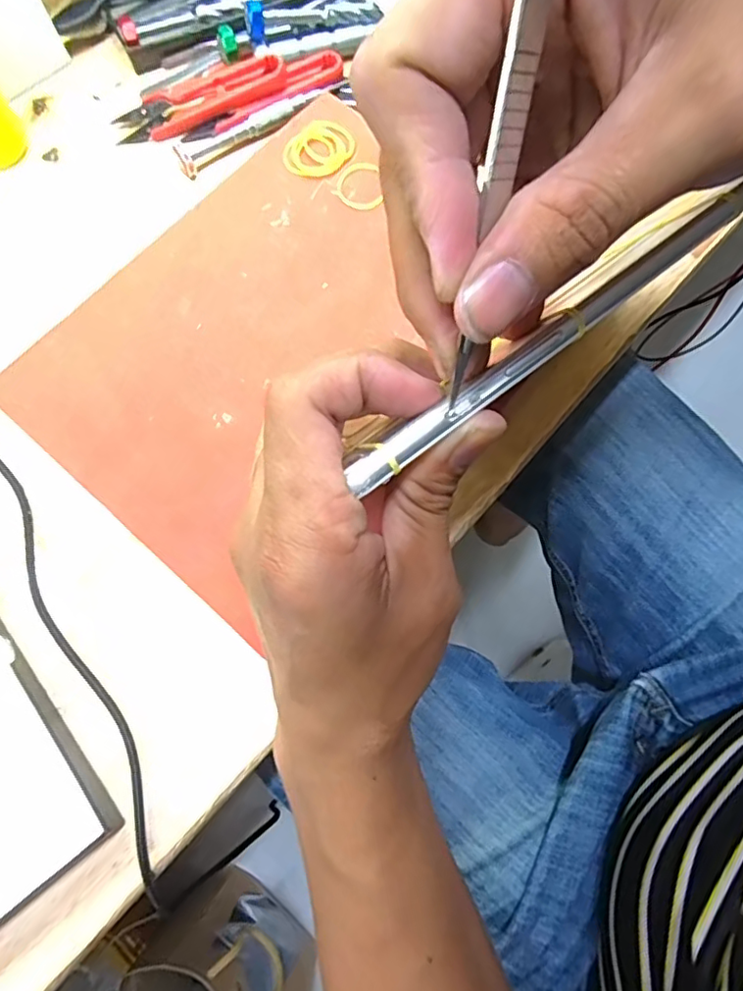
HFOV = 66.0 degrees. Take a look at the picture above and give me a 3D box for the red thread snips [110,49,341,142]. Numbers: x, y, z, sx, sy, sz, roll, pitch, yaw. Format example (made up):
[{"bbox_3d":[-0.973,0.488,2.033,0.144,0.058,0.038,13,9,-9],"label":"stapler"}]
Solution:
[{"bbox_3d":[-0.079,-0.226,0.319,0.125,0.015,0.035,-11,75,-4],"label":"red thread snips"}]

